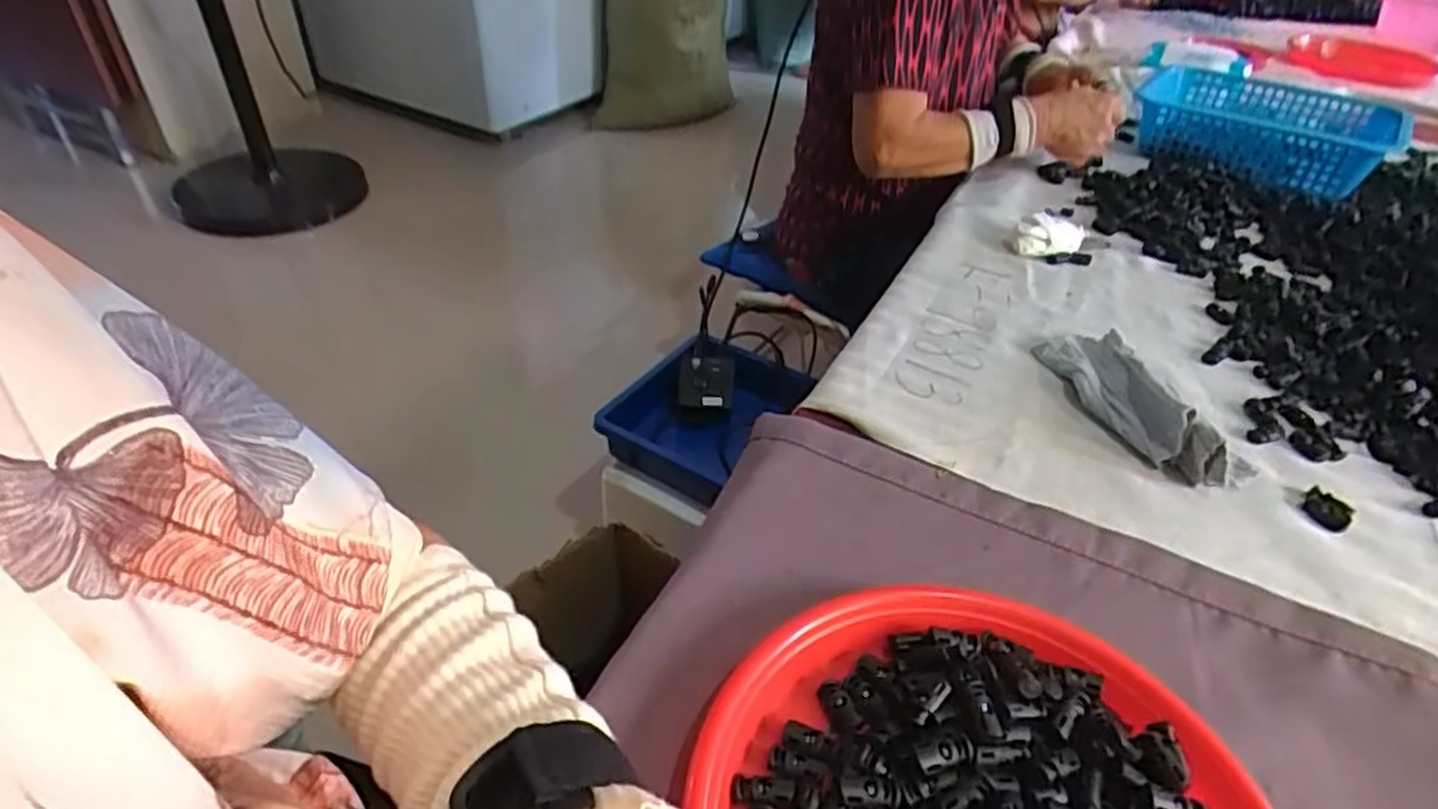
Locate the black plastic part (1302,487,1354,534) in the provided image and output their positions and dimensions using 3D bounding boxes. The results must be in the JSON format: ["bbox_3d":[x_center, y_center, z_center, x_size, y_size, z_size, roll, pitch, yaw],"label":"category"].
[{"bbox_3d":[0.414,0.071,0.518,0.020,0.010,0.029,-25,47,-30],"label":"black plastic part"}]

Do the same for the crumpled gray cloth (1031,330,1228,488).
[{"bbox_3d":[0.308,-0.010,0.581,0.063,0.041,0.177,-1,40,-5],"label":"crumpled gray cloth"}]

